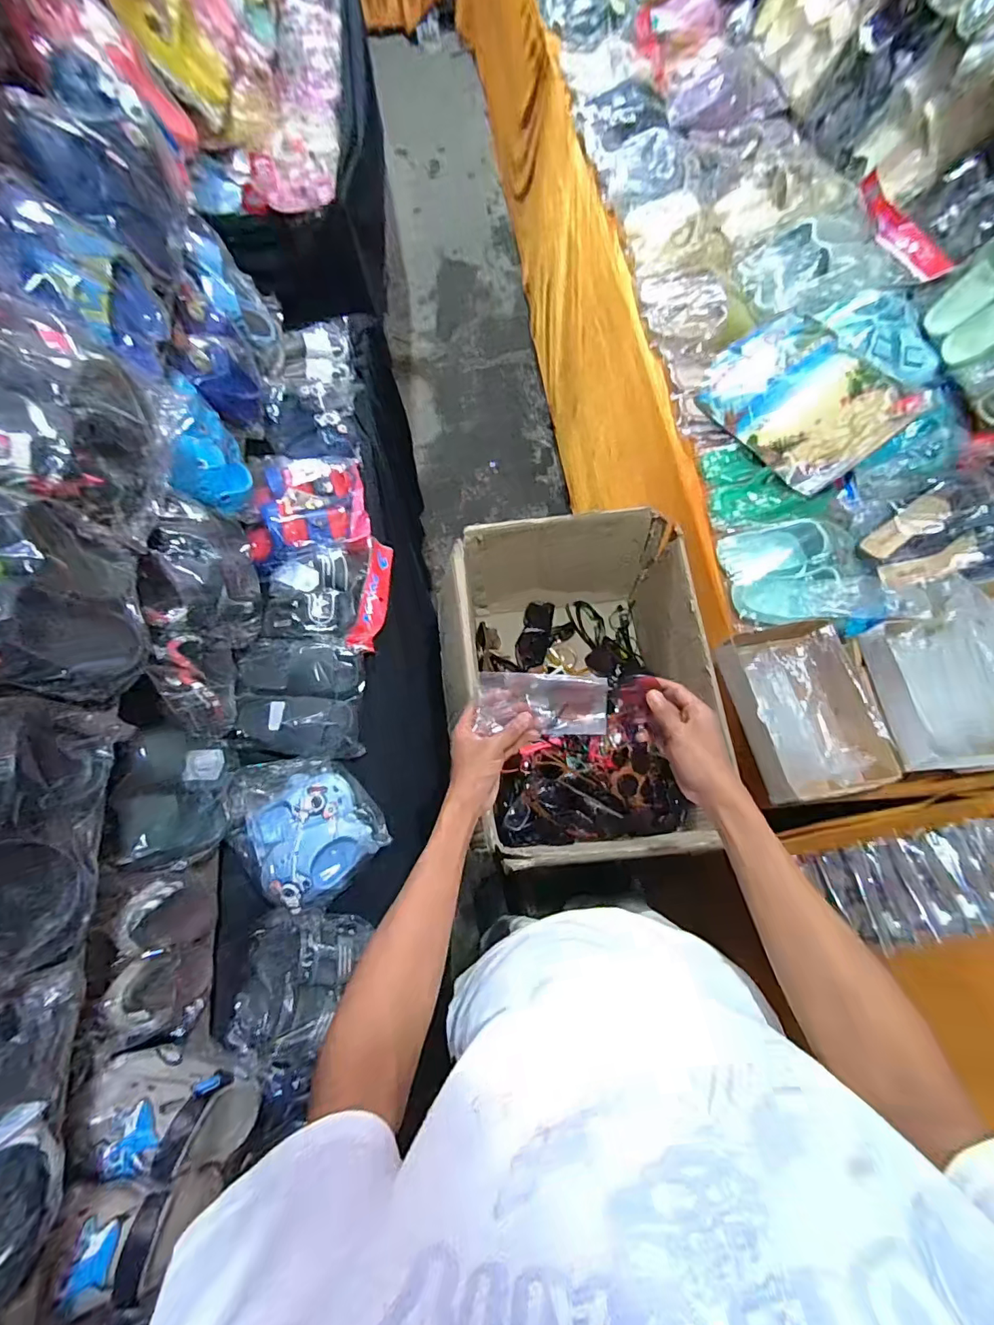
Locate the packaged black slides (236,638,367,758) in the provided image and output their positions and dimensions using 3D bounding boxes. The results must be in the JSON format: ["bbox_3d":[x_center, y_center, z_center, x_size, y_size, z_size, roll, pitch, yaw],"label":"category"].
[{"bbox_3d":[-0.293,0.046,0.738,0.184,0.071,0.169,0,70,0],"label":"packaged black slides"}]

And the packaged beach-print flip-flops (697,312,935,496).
[{"bbox_3d":[0.530,-0.474,0.887,0.237,0.033,0.322,-38,68,9],"label":"packaged beach-print flip-flops"}]

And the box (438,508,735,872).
[{"bbox_3d":[0.117,0.044,0.872,0.406,0.263,0.542,-2,70,-1],"label":"box"}]

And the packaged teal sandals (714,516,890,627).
[{"bbox_3d":[0.484,-0.146,0.796,0.210,0.071,0.185,-2,70,-1],"label":"packaged teal sandals"}]

